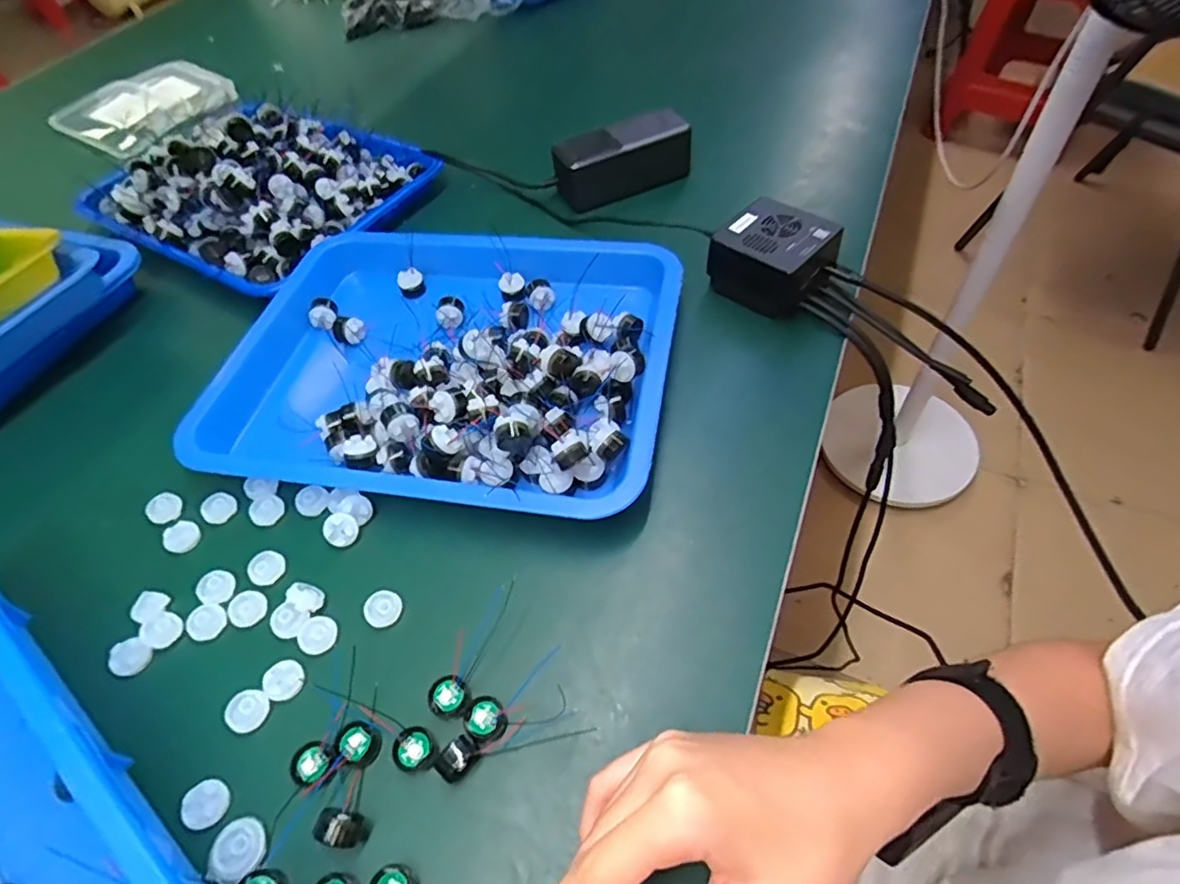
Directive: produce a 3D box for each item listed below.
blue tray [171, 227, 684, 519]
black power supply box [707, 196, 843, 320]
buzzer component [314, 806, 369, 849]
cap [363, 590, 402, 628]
[{"bbox_3d":[-0.112,-0.068,0.461,0.338,0.039,0.259,7,55,10],"label":"blue tray"},{"bbox_3d":[0.146,-0.147,0.490,0.080,0.059,0.067,30,62,24],"label":"black power supply box"},{"bbox_3d":[-0.119,0.186,0.293,0.020,0.015,0.015,8,55,11],"label":"buzzer component"},{"bbox_3d":[-0.122,0.098,0.360,0.020,0.006,0.021,-3,53,3],"label":"cap"}]

